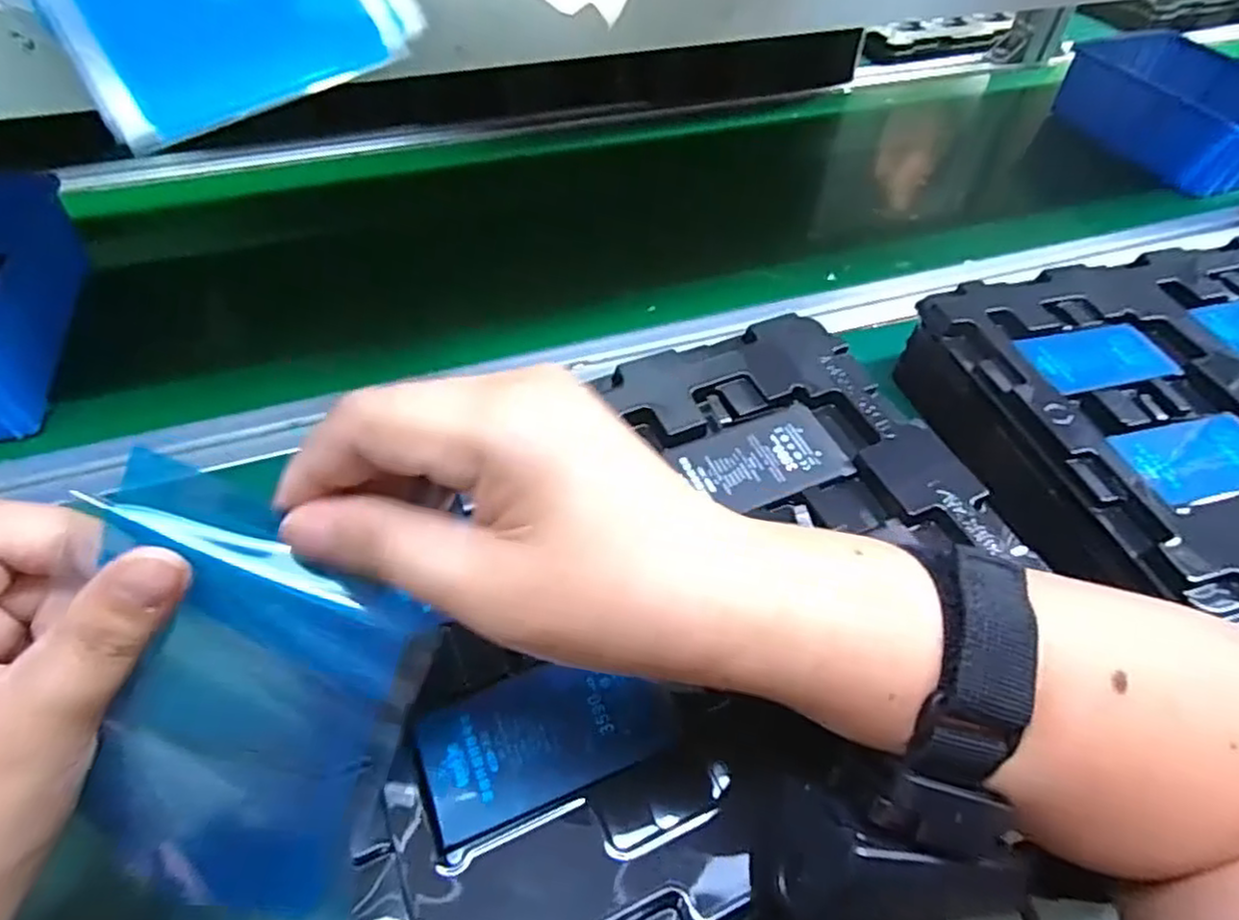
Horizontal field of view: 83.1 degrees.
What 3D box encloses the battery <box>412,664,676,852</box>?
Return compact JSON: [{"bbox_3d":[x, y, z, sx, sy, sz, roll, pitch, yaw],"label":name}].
[{"bbox_3d":[-0.025,0.092,0.235,0.079,0.004,0.042,-19,53,-17],"label":"battery"}]

